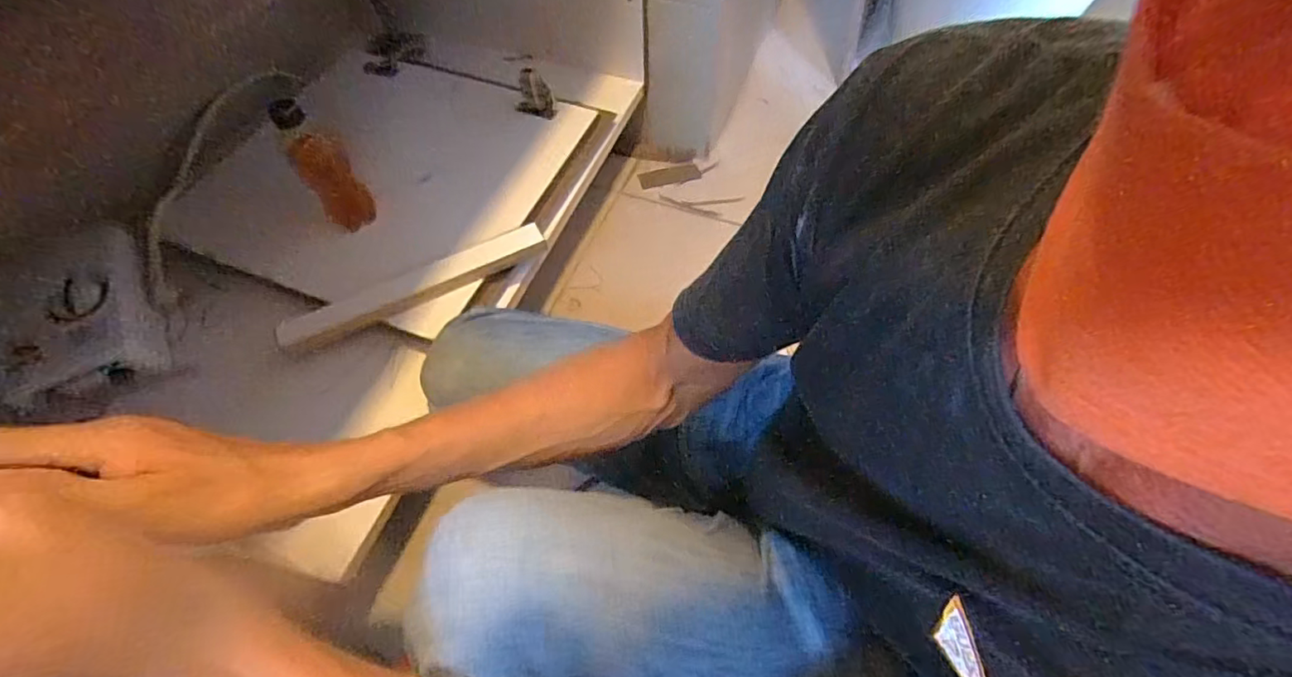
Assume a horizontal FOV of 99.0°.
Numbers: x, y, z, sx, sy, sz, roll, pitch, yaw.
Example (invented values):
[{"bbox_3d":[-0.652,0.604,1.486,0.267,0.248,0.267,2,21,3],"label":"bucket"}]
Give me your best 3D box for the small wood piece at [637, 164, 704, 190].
[{"bbox_3d":[0.044,-0.306,1.035,0.117,0.007,0.042,-14,60,-7],"label":"small wood piece"}]

